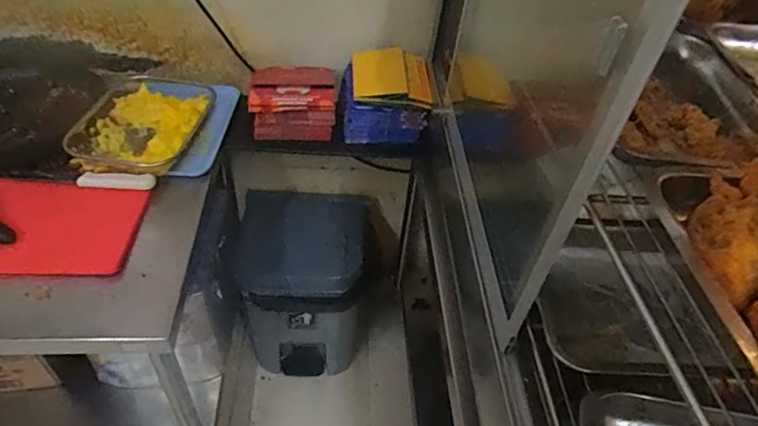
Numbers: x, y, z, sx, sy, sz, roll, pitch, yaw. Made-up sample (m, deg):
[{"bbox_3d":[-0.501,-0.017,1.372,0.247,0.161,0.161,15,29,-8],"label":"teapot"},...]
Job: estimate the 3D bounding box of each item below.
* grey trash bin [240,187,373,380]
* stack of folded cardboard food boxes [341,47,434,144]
[{"bbox_3d":[-0.204,0.226,1.443,0.318,0.509,0.311,2,42,-4],"label":"grey trash bin"},{"bbox_3d":[0.016,-0.256,1.122,0.203,0.136,0.169,4,42,-2],"label":"stack of folded cardboard food boxes"}]

